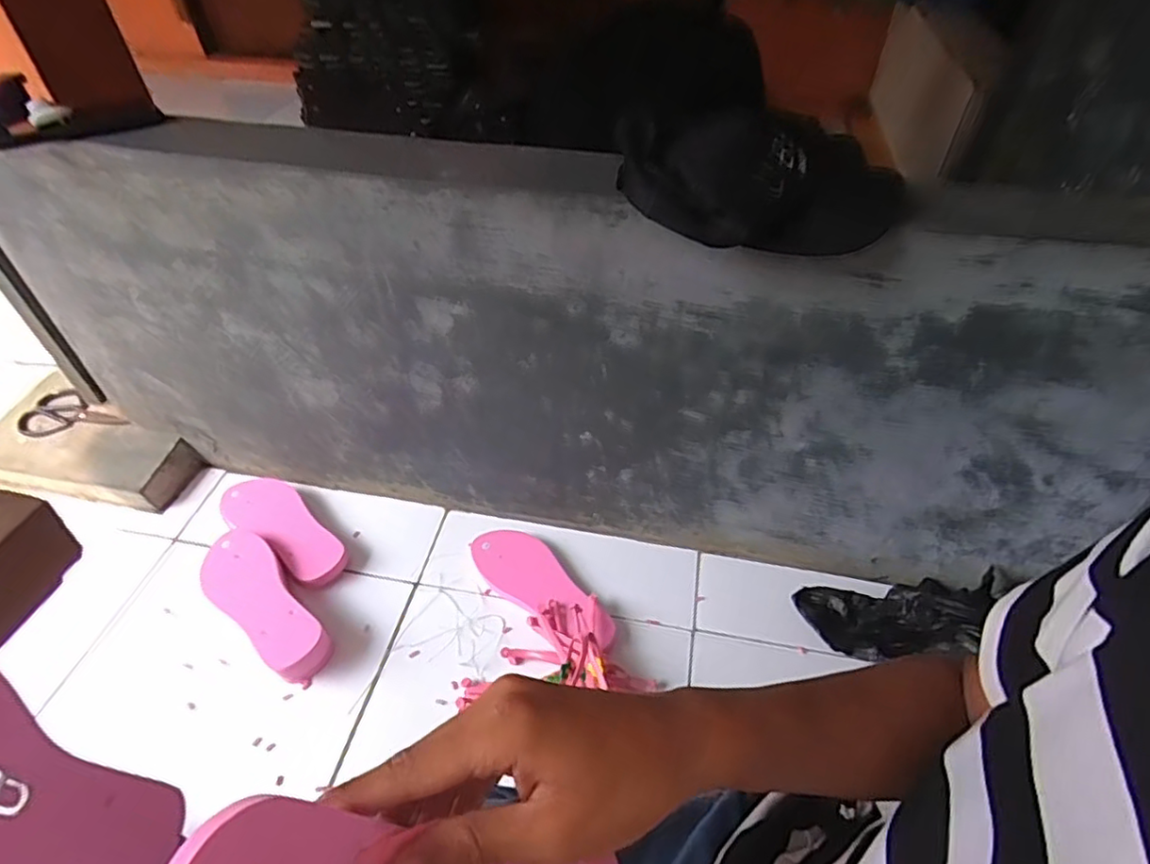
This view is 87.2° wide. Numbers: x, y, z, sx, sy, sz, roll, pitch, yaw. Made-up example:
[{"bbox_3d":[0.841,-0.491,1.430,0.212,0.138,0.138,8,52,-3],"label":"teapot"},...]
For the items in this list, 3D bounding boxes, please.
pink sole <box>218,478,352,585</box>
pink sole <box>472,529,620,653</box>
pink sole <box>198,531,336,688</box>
[{"bbox_3d":[-0.442,0.146,0.925,0.245,0.042,0.099,25,51,23],"label":"pink sole"},{"bbox_3d":[-0.042,0.216,0.863,0.244,0.021,0.094,29,60,28],"label":"pink sole"},{"bbox_3d":[-0.425,0.239,0.836,0.246,0.064,0.091,33,54,28],"label":"pink sole"}]

